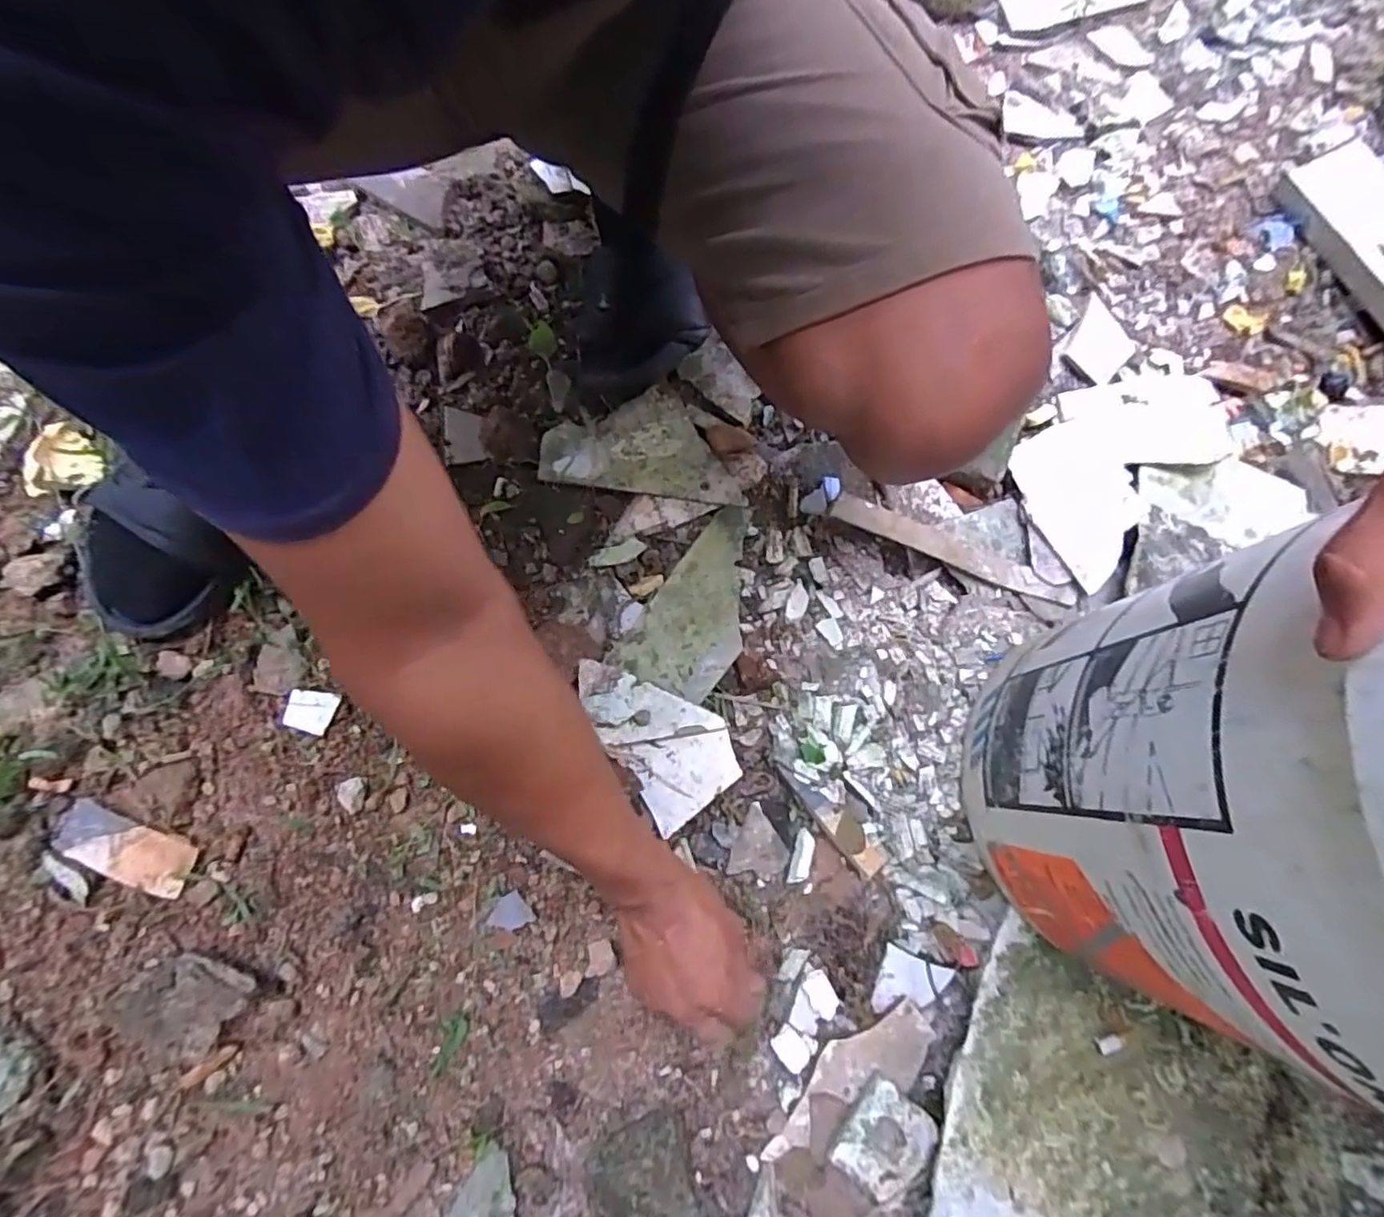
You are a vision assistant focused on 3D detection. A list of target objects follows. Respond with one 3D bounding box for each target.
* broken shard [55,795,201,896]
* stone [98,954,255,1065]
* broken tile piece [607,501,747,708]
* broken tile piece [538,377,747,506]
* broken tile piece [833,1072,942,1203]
[{"bbox_3d":[-0.396,0.166,0.440,0.095,0.009,0.034,27,44,-5],"label":"broken shard"},{"bbox_3d":[-0.337,0.259,0.416,0.069,0.012,0.069,1,85,-12],"label":"stone"},{"bbox_3d":[0.014,-0.003,0.538,0.088,0.011,0.173,35,75,9],"label":"broken tile piece"},{"bbox_3d":[-0.044,-0.157,0.587,0.180,0.013,0.111,7,72,1],"label":"broken tile piece"},{"bbox_3d":[0.135,0.371,0.439,0.056,0.018,0.062,38,75,10],"label":"broken tile piece"}]

